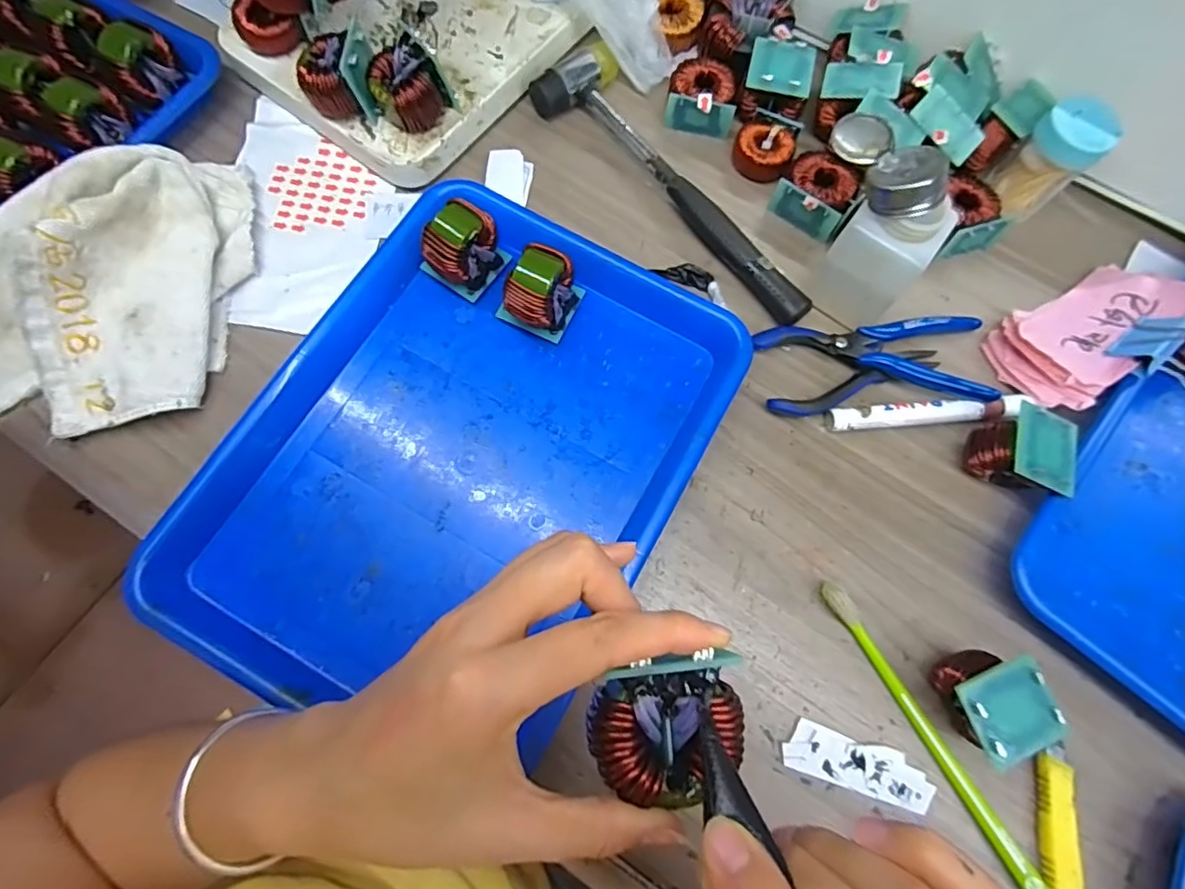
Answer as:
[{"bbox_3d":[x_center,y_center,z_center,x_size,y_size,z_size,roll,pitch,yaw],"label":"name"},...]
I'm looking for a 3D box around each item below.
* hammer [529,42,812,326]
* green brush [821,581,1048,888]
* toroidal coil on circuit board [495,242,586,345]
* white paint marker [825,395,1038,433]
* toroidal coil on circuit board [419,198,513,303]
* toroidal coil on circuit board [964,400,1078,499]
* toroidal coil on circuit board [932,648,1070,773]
[{"bbox_3d":[0.066,-0.194,0.419,0.066,0.027,0.263,-42,80,-12],"label":"hammer"},{"bbox_3d":[0.187,0.162,0.325,0.012,0.014,0.184,-30,77,-10],"label":"green brush"},{"bbox_3d":[-0.034,-0.100,0.375,0.044,0.047,0.043,23,74,4],"label":"toroidal coil on circuit board"},{"bbox_3d":[0.221,-0.020,0.379,0.130,0.011,0.015,-4,74,-3],"label":"white paint marker"},{"bbox_3d":[-0.087,-0.129,0.377,0.046,0.050,0.046,37,76,14],"label":"toroidal coil on circuit board"},{"bbox_3d":[0.265,0.001,0.355,0.052,0.043,0.055,19,74,3],"label":"toroidal coil on circuit board"},{"bbox_3d":[0.211,0.140,0.315,0.050,0.048,0.049,-20,76,-8],"label":"toroidal coil on circuit board"}]

